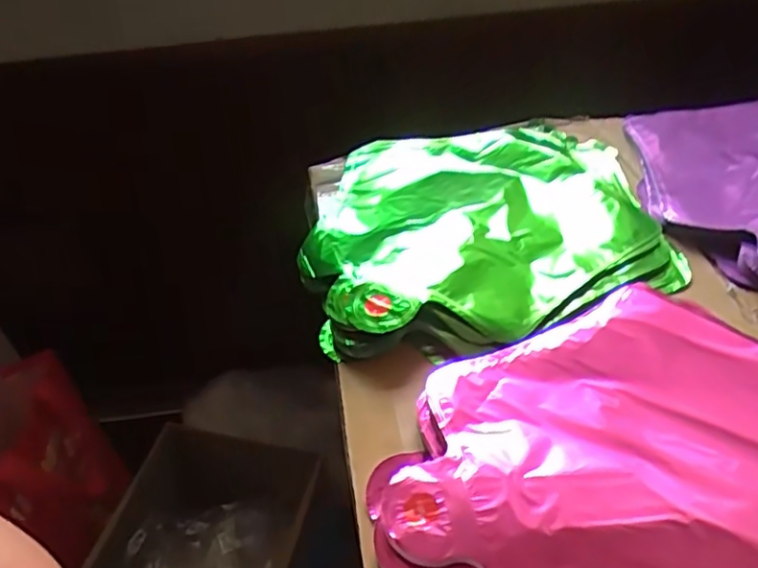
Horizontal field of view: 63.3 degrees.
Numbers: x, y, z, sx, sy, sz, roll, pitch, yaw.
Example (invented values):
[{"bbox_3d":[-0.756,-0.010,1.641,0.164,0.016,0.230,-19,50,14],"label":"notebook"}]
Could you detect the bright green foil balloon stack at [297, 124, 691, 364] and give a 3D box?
[{"bbox_3d":[0.073,-0.048,0.447,0.242,0.024,0.248,-6,42,-1],"label":"bright green foil balloon stack"}]

